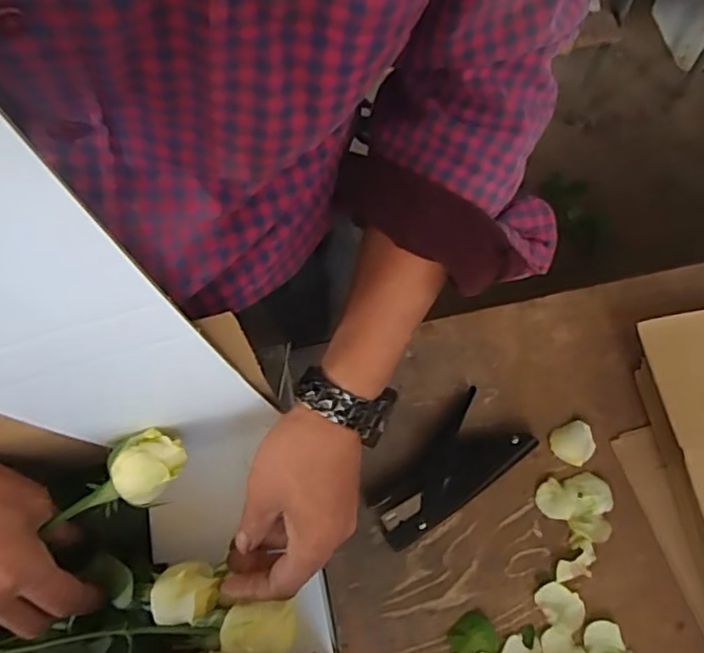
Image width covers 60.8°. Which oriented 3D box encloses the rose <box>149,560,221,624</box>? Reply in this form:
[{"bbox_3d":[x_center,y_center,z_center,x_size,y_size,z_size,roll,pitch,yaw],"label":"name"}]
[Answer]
[{"bbox_3d":[-0.113,0.179,0.403,0.043,0.032,0.036,-5,67,-1],"label":"rose"}]

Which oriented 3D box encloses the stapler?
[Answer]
[{"bbox_3d":[0.083,0.129,0.521,0.148,0.028,0.072,-42,73,-15],"label":"stapler"}]

